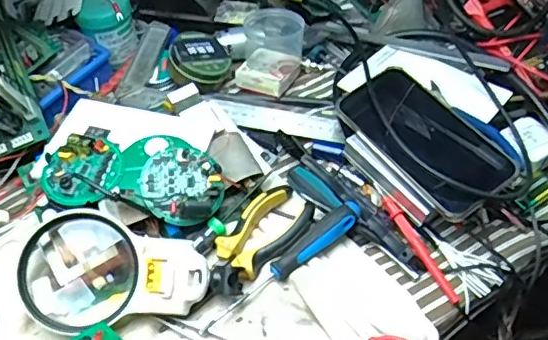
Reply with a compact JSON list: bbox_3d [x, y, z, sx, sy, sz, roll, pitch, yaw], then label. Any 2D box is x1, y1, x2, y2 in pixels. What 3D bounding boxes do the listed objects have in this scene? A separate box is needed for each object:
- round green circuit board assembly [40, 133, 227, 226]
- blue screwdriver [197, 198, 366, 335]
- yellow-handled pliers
[{"bbox_3d":[-0.123,-0.001,0.500,0.155,0.031,0.080,5,53,6],"label":"round green circuit board assembly"},{"bbox_3d":[0.008,0.078,0.469,0.166,0.025,0.018,-31,58,-20],"label":"blue screwdriver"},{"bbox_3d":[-0.019,0.063,0.482,0.053,0.023,0.127,36,62,26],"label":"yellow-handled pliers"}]

